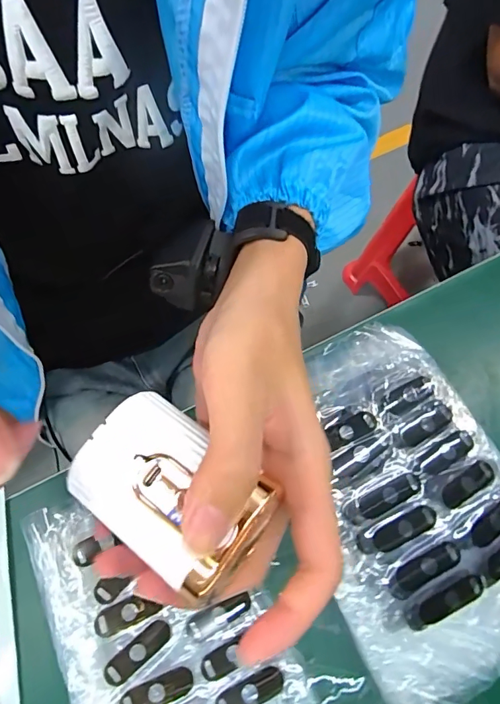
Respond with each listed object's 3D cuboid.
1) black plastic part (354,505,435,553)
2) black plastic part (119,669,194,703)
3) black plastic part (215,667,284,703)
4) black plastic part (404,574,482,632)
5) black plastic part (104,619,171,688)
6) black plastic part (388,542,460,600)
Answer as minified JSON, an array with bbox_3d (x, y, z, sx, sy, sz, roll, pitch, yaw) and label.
[{"bbox_3d":[0.087,0.106,0.256,0.047,0.006,0.015,-22,73,-7],"label":"black plastic part"},{"bbox_3d":[-0.052,0.190,0.240,0.039,0.004,0.014,-19,72,-6],"label":"black plastic part"},{"bbox_3d":[0.000,0.193,0.246,0.039,0.006,0.015,-20,72,-6],"label":"black plastic part"},{"bbox_3d":[0.110,0.144,0.248,0.047,0.009,0.013,-26,73,-8],"label":"black plastic part"},{"bbox_3d":[-0.064,0.173,0.249,0.040,0.004,0.014,-34,74,-24],"label":"black plastic part"},{"bbox_3d":[0.100,0.126,0.250,0.045,0.005,0.014,-27,73,-9],"label":"black plastic part"}]

